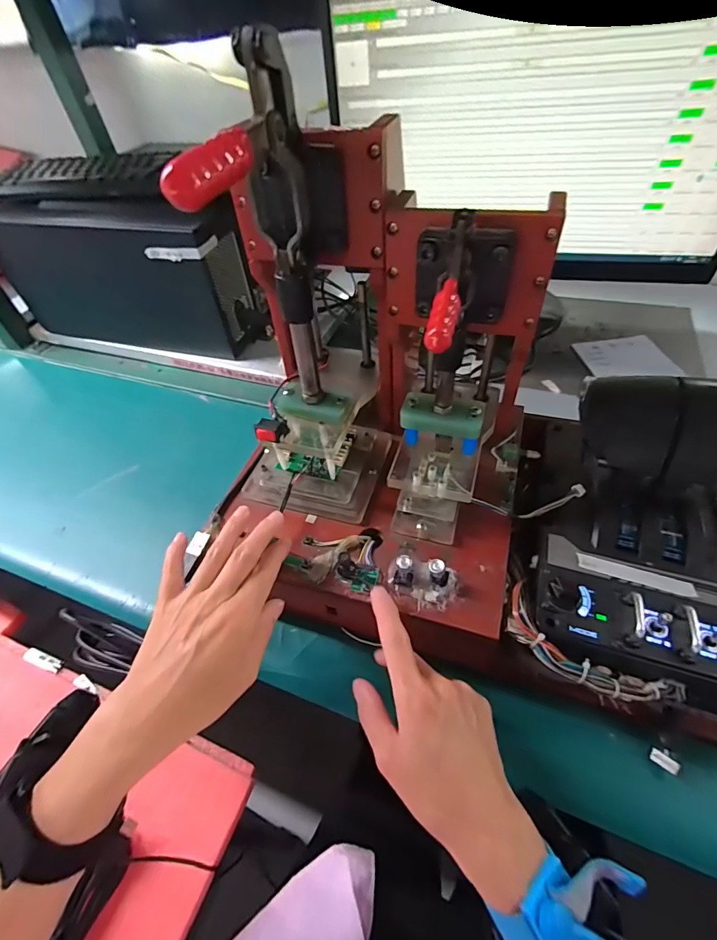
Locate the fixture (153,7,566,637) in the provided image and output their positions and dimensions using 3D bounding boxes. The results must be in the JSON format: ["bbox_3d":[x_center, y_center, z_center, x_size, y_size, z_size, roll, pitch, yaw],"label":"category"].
[{"bbox_3d":[0.016,-0.069,0.272,0.226,0.274,0.203,18,53,21],"label":"fixture"}]

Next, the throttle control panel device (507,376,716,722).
[{"bbox_3d":[0.239,0.051,0.315,0.219,0.137,0.232,11,51,15],"label":"throttle control panel device"}]

